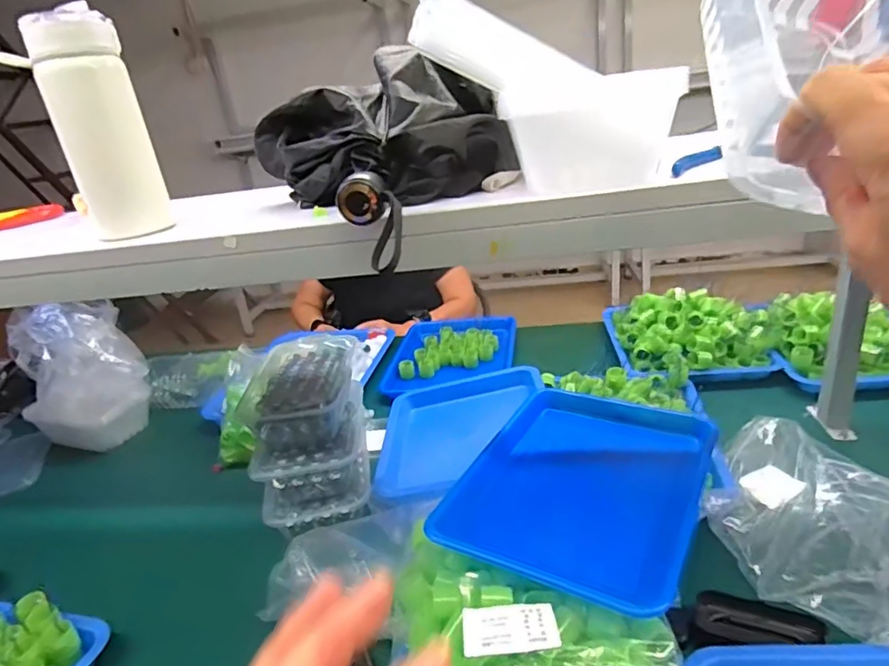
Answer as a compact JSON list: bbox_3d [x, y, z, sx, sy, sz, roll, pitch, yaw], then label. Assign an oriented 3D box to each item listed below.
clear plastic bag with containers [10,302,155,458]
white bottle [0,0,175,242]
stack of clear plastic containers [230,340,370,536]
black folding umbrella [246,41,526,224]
[{"bbox_3d":[-0.689,0.078,1.058,0.203,0.250,0.176,-25,29,-34],"label":"clear plastic bag with containers"},{"bbox_3d":[-0.320,-0.185,0.514,0.069,0.186,0.075,-7,23,1],"label":"white bottle"},{"bbox_3d":[-0.189,0.132,0.796,0.146,0.166,0.246,-9,23,-2],"label":"stack of clear plastic containers"},{"bbox_3d":[-0.058,-0.184,0.513,0.182,0.110,0.237,-18,25,-22],"label":"black folding umbrella"}]

